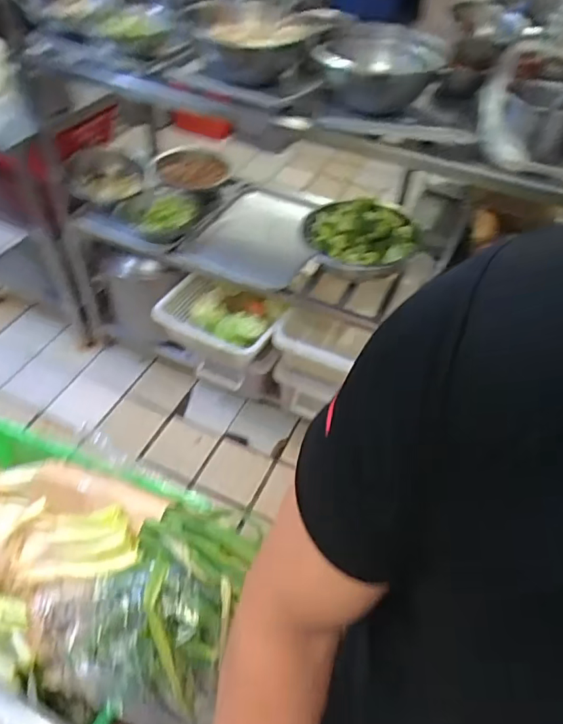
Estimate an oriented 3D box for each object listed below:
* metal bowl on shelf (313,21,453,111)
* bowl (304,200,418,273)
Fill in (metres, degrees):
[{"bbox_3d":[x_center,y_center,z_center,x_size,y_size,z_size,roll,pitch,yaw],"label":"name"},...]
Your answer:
[{"bbox_3d":[0.205,-0.617,1.064,0.259,0.096,0.276,11,48,6],"label":"metal bowl on shelf"},{"bbox_3d":[0.196,-0.330,1.329,0.288,0.085,0.257,14,49,9],"label":"bowl"}]

